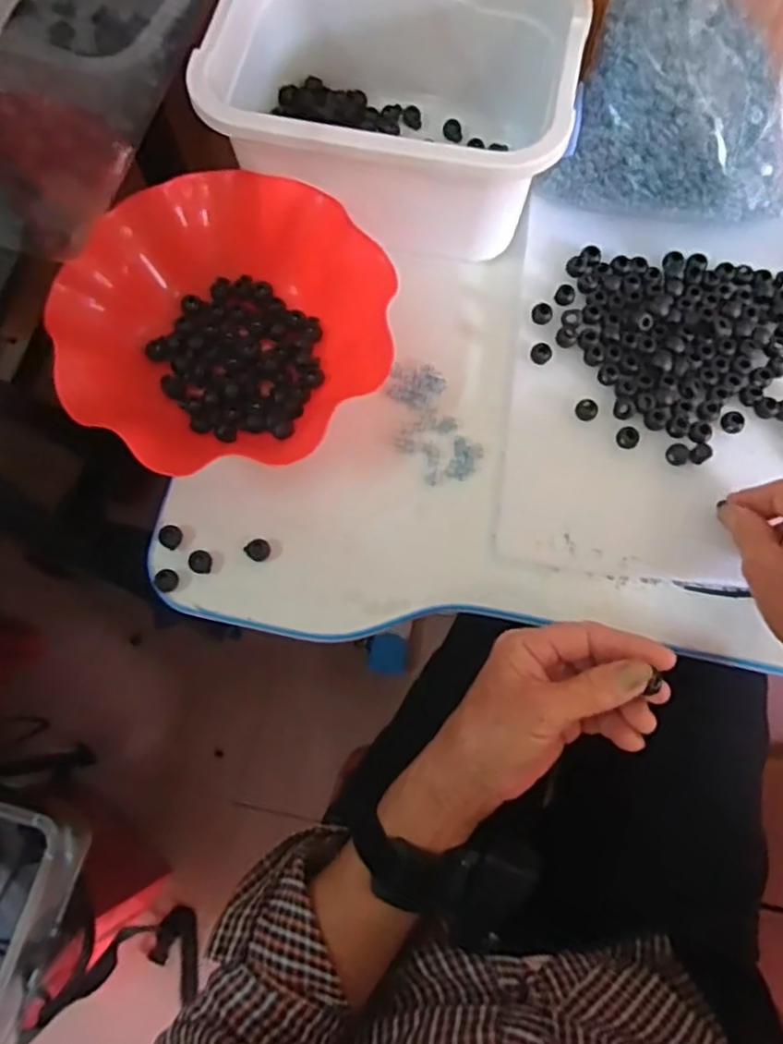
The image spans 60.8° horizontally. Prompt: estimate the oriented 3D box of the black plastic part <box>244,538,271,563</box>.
[{"bbox_3d":[-0.091,0.019,0.456,0.016,0.013,0.015,0,73,0],"label":"black plastic part"}]

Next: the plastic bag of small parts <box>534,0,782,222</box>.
[{"bbox_3d":[0.223,-0.304,0.426,0.181,0.215,0.117,25,75,7],"label":"plastic bag of small parts"}]

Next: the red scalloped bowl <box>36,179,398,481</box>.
[{"bbox_3d":[-0.123,-0.140,0.474,0.202,0.065,0.212,0,73,0],"label":"red scalloped bowl"}]

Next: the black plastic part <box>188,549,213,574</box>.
[{"bbox_3d":[-0.130,0.027,0.452,0.015,0.008,0.015,0,73,0],"label":"black plastic part"}]

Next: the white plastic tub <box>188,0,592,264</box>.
[{"bbox_3d":[0.002,-0.304,0.485,0.246,0.110,0.172,10,73,3],"label":"white plastic tub"}]

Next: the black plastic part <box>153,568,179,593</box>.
[{"bbox_3d":[-0.151,0.039,0.448,0.015,0.009,0.015,0,73,0],"label":"black plastic part"}]

